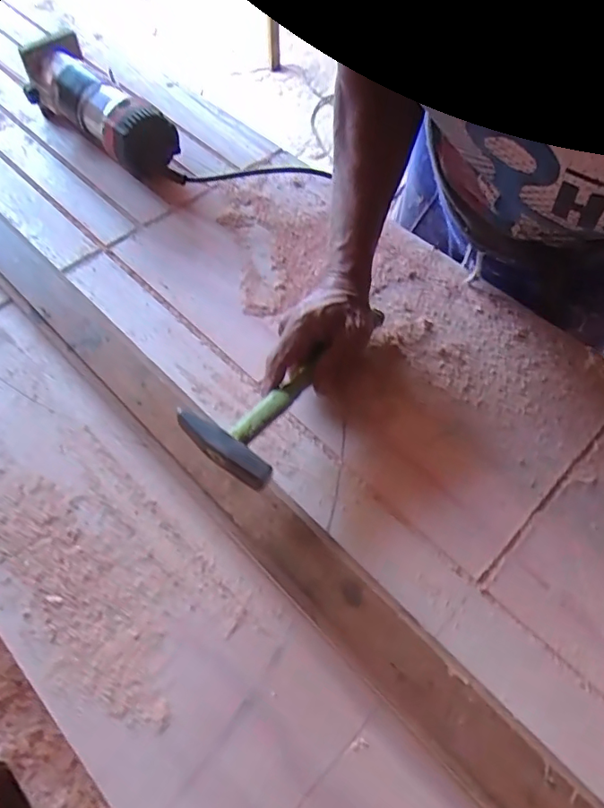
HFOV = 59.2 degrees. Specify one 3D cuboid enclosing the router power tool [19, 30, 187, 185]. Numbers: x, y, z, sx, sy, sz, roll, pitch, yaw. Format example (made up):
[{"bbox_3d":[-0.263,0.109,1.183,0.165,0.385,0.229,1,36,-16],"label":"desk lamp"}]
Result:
[{"bbox_3d":[-0.261,-0.375,0.687,0.093,0.086,0.242,-40,67,-20],"label":"router power tool"}]

